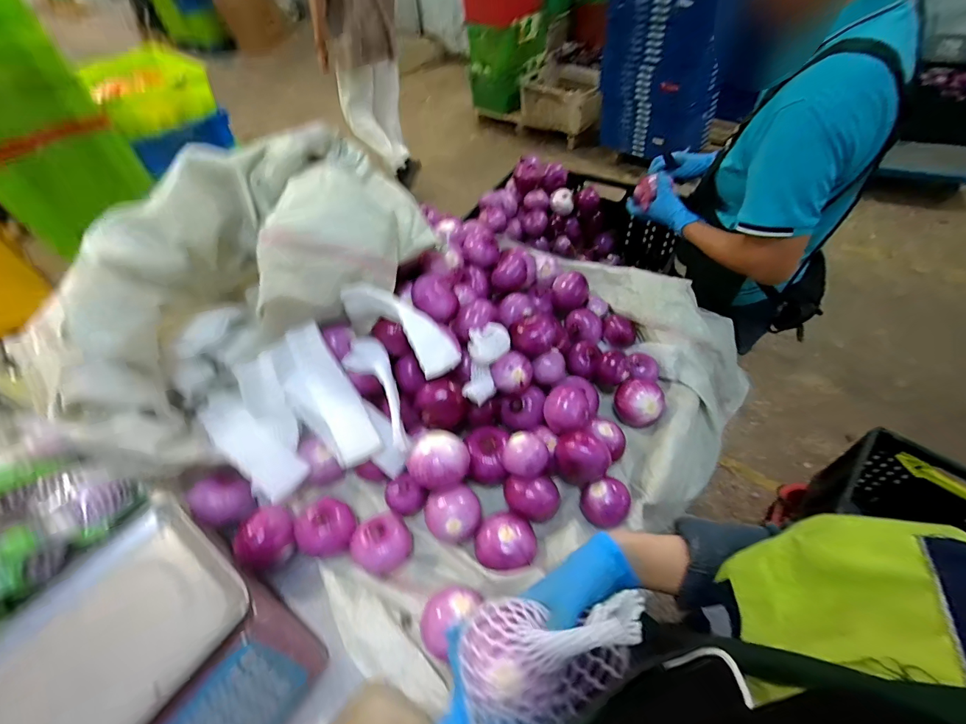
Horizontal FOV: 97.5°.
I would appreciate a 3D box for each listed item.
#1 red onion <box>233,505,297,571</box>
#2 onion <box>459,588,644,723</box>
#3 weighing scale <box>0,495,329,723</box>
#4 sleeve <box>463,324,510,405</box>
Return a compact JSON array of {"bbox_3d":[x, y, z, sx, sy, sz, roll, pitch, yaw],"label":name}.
[{"bbox_3d":[-0.328,0.270,0.652,0.085,0.065,0.074,-40,58,-23],"label":"red onion"},{"bbox_3d":[0.060,0.244,0.341,0.149,0.097,0.102,-12,52,-4],"label":"onion"},{"bbox_3d":[-0.441,0.408,0.532,0.341,0.095,0.334,29,60,25],"label":"weighing scale"},{"bbox_3d":[0.002,0.000,0.712,0.062,0.053,0.137,13,87,15],"label":"sleeve"}]

